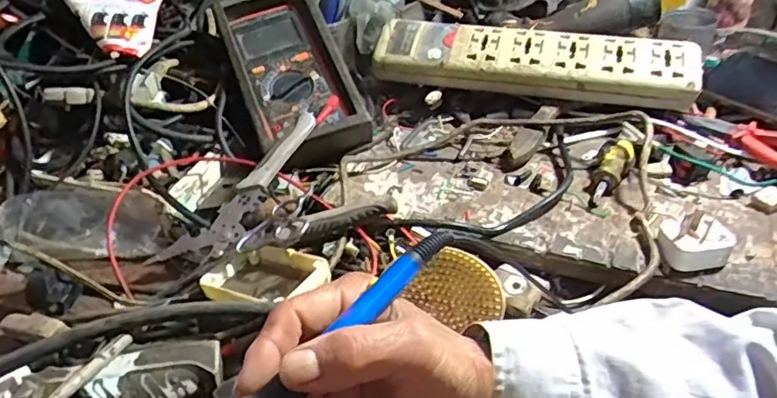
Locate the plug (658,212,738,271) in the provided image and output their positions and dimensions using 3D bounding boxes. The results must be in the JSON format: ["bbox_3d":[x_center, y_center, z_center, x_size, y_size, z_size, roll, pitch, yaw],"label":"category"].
[{"bbox_3d":[0.238,0.031,0.457,0.051,0.032,0.036,-5,37,-3],"label":"plug"}]

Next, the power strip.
[{"bbox_3d":[0.156,-0.151,0.649,0.341,0.049,0.079,5,38,11],"label":"power strip"}]

